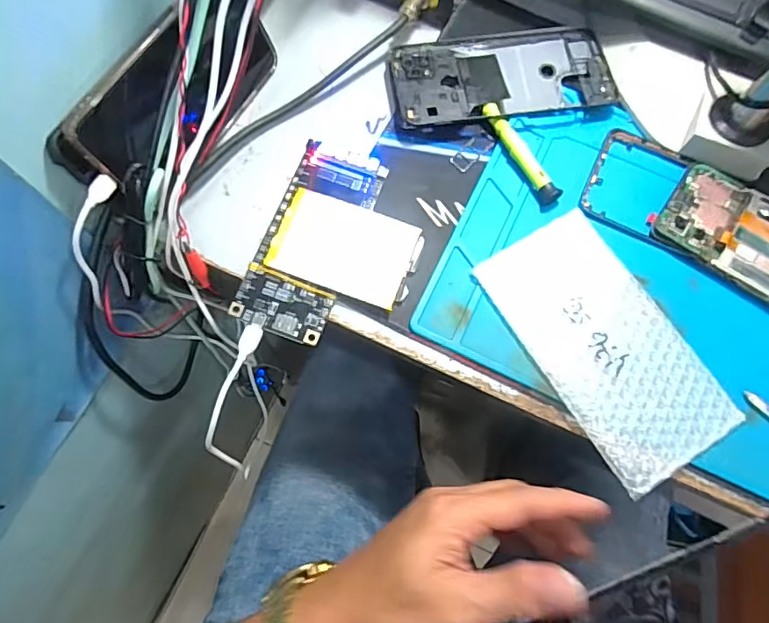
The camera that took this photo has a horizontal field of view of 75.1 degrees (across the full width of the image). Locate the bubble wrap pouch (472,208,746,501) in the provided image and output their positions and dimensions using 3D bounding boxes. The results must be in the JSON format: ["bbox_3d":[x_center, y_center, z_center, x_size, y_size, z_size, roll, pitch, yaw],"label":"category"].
[{"bbox_3d":[0.143,0.019,0.324,0.091,0.011,0.170,-30,76,-10],"label":"bubble wrap pouch"}]

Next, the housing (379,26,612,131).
[{"bbox_3d":[0.088,-0.182,0.381,0.167,0.015,0.075,-10,73,-5],"label":"housing"}]

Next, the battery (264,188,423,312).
[{"bbox_3d":[-0.027,-0.044,0.338,0.090,0.004,0.062,18,78,4],"label":"battery"}]

